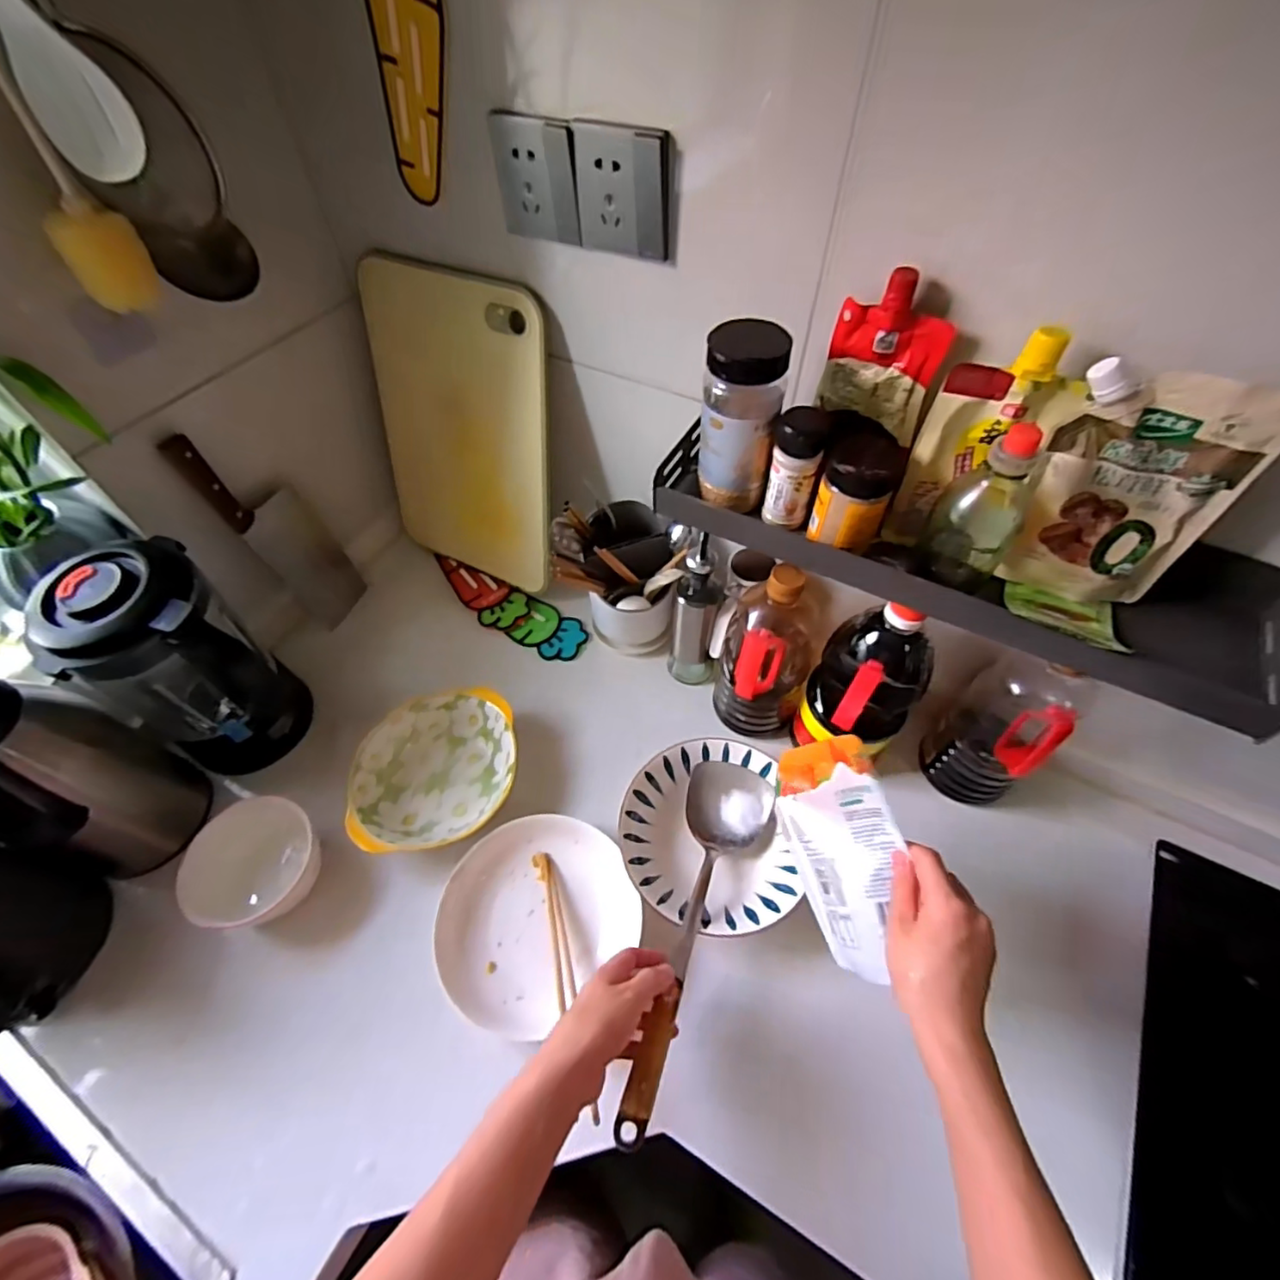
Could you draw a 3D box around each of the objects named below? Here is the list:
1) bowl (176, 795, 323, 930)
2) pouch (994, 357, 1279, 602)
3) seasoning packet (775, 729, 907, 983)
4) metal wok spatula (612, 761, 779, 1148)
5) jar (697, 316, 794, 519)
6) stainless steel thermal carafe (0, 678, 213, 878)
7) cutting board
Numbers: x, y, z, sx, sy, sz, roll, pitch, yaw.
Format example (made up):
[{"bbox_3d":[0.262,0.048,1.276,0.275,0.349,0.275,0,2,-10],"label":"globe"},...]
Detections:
[{"bbox_3d":[-0.413,0.251,0.645,0.128,0.080,0.124,0,55,0],"label":"bowl"},{"bbox_3d":[0.355,-0.107,0.437,0.127,0.162,0.062,18,57,12],"label":"pouch"},{"bbox_3d":[0.174,0.181,0.502,0.018,0.109,0.185,0,71,-39],"label":"seasoning packet"},{"bbox_3d":[0.057,0.266,0.560,0.090,0.050,0.345,15,41,10],"label":"metal wok spatula"},{"bbox_3d":[0.084,-0.185,0.507,0.063,0.145,0.053,7,55,5],"label":"jar"},{"bbox_3d":[-0.579,0.137,0.590,0.145,0.281,0.133,19,57,13],"label":"stainless steel thermal carafe"},{"bbox_3d":[-0.230,-0.261,0.770,0.273,0.381,0.021,22,42,19],"label":"cutting board"}]

